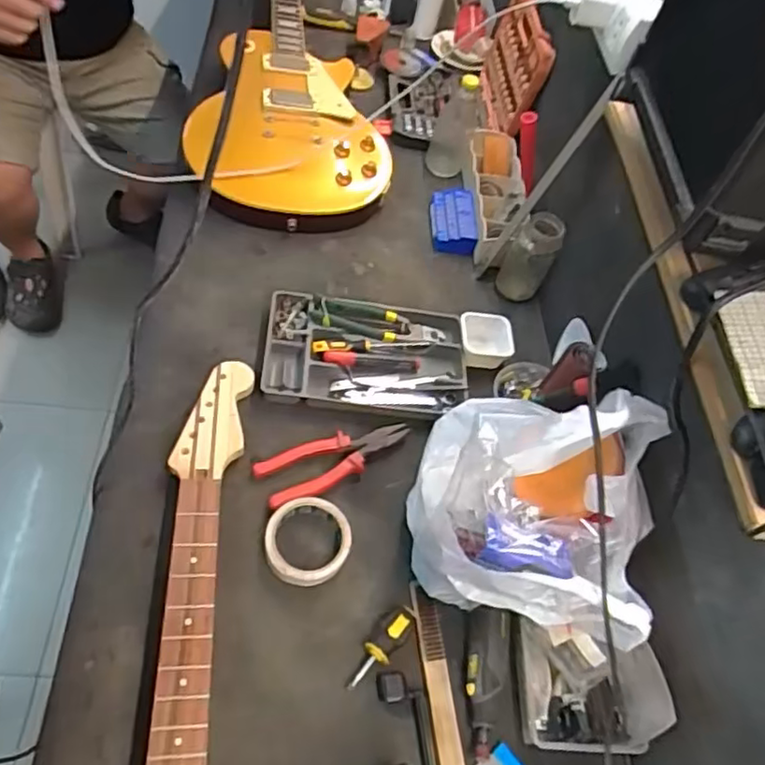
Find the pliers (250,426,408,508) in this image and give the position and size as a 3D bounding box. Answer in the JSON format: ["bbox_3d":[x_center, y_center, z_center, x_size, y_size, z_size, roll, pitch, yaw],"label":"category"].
[{"bbox_3d":[-0.056,0.091,0.786,0.197,0.011,0.065,-20,65,-25],"label":"pliers"}]

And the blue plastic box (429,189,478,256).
[{"bbox_3d":[0.115,-0.267,1.056,0.074,0.038,0.114,0,63,-2],"label":"blue plastic box"}]

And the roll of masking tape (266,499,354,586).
[{"bbox_3d":[-0.083,0.176,0.715,0.094,0.020,0.096,1,63,-1],"label":"roll of masking tape"}]

